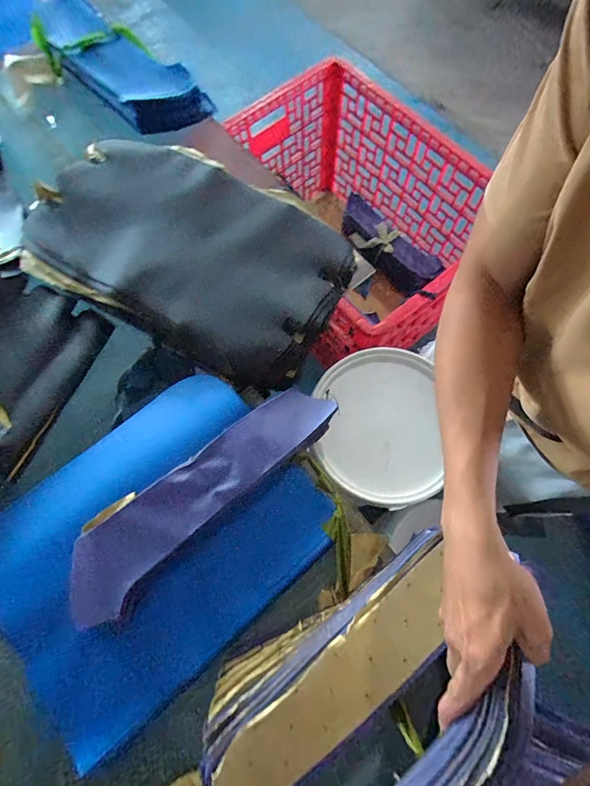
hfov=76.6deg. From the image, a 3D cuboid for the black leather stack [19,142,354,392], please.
[{"bbox_3d":[-0.206,-0.277,0.706,0.612,0.084,0.366,29,80,6],"label":"black leather stack"}]

